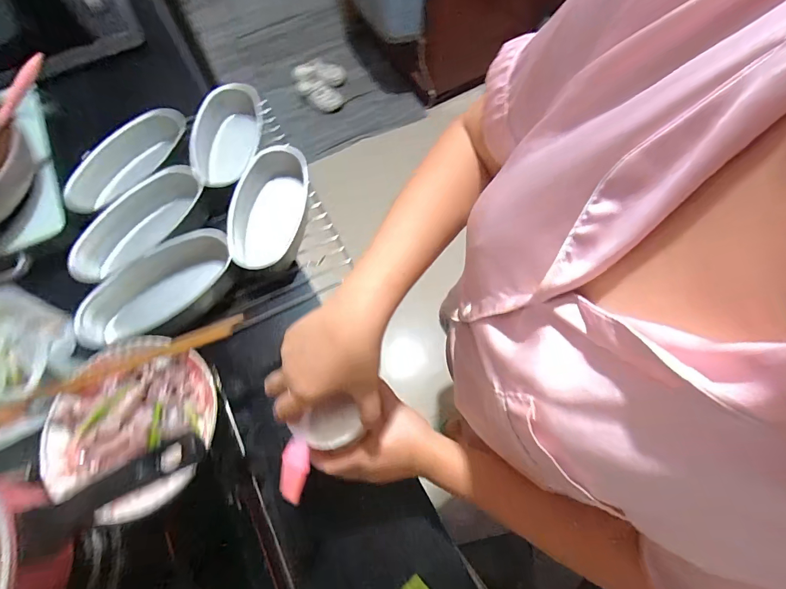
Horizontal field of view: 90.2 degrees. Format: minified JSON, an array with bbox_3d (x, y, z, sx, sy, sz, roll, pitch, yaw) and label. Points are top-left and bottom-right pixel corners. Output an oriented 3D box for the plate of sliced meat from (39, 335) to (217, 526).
[{"bbox_3d":[-0.285,0.140,0.430,0.167,0.034,0.175,-1,66,1],"label":"plate of sliced meat"}]

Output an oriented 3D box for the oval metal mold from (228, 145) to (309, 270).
[{"bbox_3d":[-0.201,-0.134,0.635,0.098,0.067,0.232,5,66,4],"label":"oval metal mold"}]

